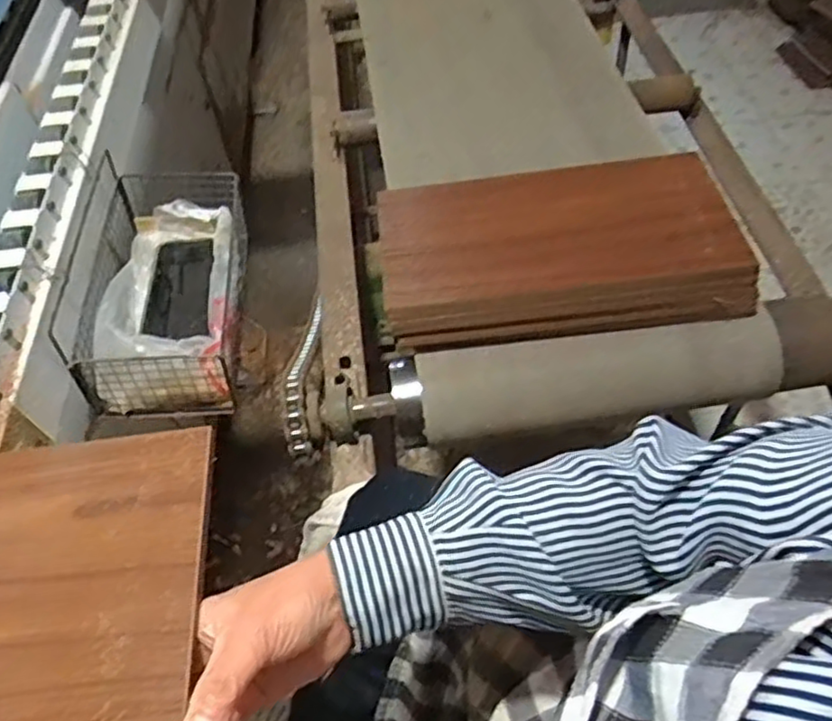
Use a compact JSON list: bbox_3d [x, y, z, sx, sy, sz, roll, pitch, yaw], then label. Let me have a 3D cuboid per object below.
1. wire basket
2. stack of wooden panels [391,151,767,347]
[{"bbox_3d":[-0.254,-0.089,0.690,0.135,0.124,0.264,-4,53,-1],"label":"wire basket"},{"bbox_3d":[0.159,-0.135,0.769,0.391,0.063,0.218,-3,53,0],"label":"stack of wooden panels"}]

